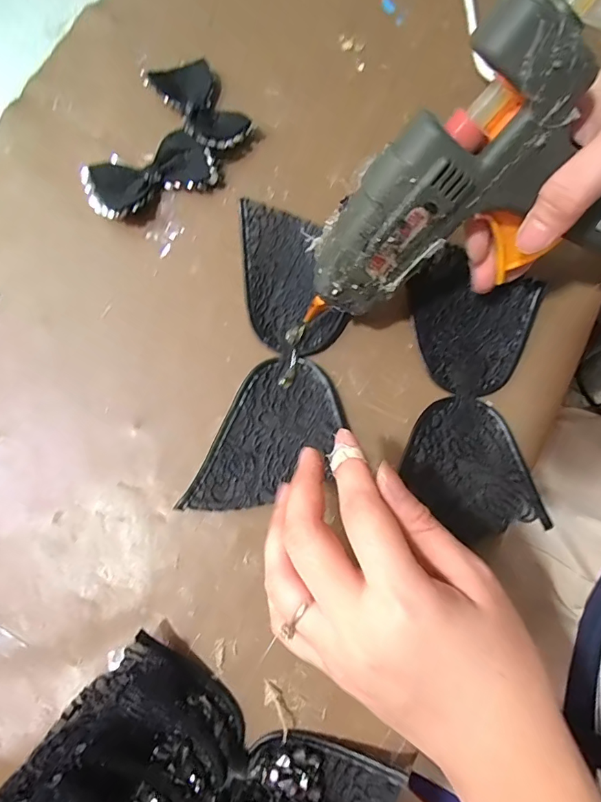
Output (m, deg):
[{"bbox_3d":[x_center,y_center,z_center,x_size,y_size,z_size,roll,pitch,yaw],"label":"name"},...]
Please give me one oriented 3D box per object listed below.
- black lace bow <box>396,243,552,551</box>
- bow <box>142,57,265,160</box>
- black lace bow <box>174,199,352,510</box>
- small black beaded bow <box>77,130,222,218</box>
[{"bbox_3d":[0.111,-0.007,0.292,0.086,0.020,0.183,6,77,2],"label":"black lace bow"},{"bbox_3d":[-0.074,-0.225,0.340,0.052,0.025,0.086,-35,79,-8],"label":"bow"},{"bbox_3d":[-0.013,-0.030,0.300,0.083,0.017,0.203,7,78,2],"label":"black lace bow"},{"bbox_3d":[-0.111,-0.165,0.331,0.093,0.013,0.048,-27,78,-6],"label":"small black beaded bow"}]

